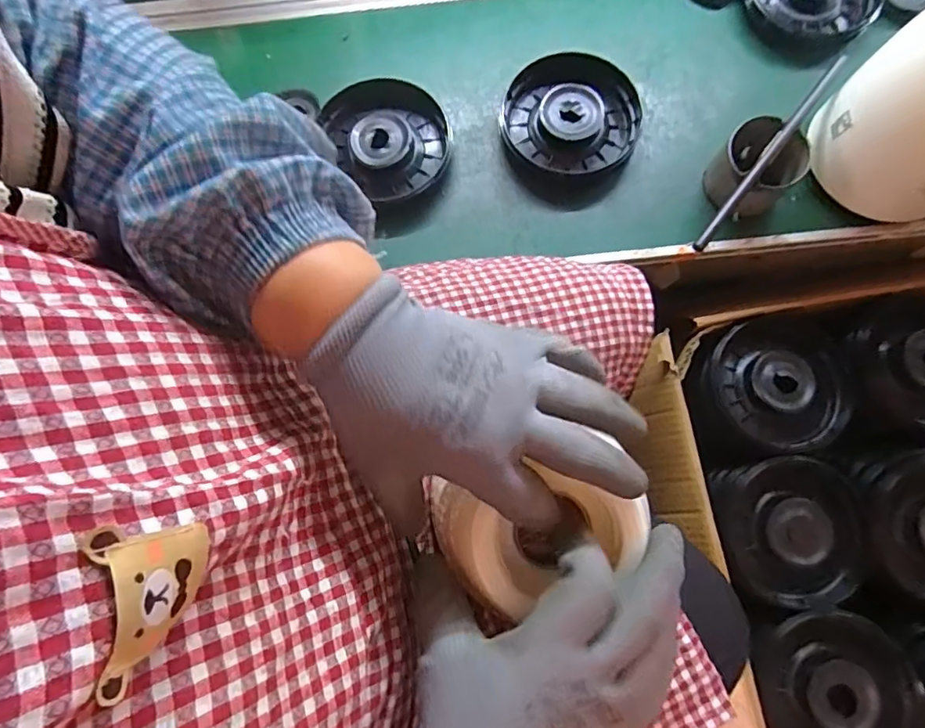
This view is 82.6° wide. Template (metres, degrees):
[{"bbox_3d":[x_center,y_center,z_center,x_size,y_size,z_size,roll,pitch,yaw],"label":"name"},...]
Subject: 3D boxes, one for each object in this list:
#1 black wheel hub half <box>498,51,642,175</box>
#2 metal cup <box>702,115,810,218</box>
[{"bbox_3d":[0.108,-0.248,0.522,0.135,0.027,0.119,9,76,3],"label":"black wheel hub half"},{"bbox_3d":[0.271,-0.190,0.496,0.076,0.062,0.078,0,76,1],"label":"metal cup"}]

